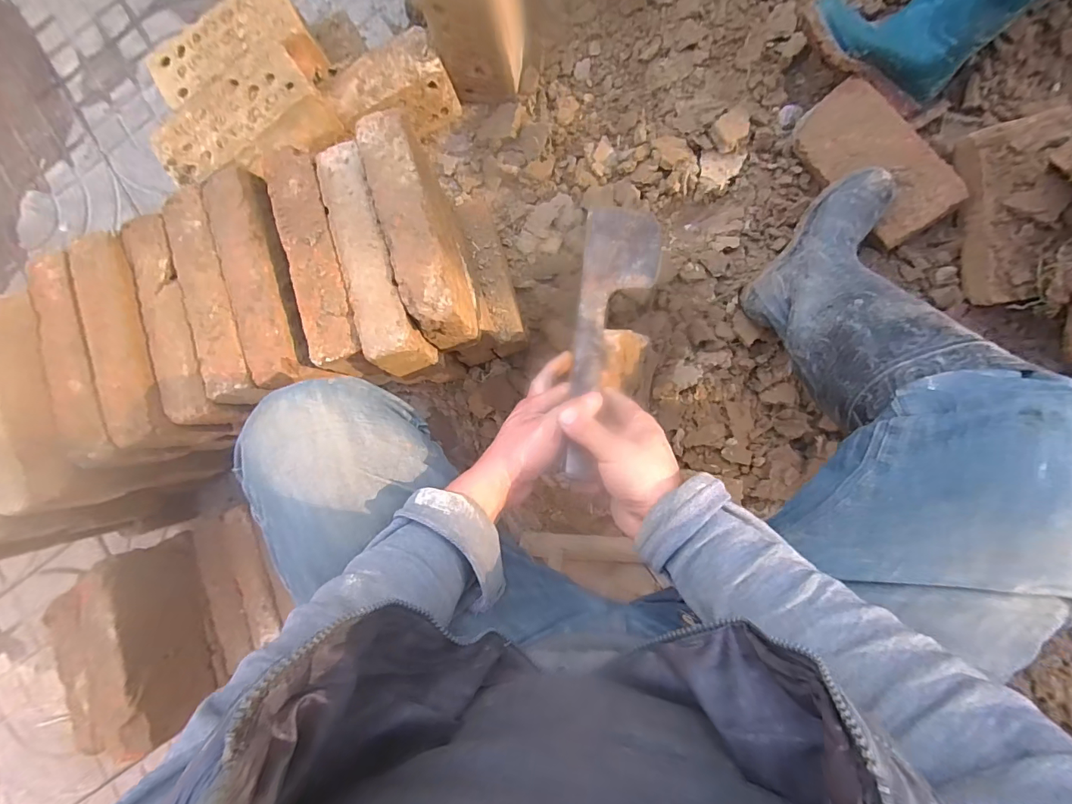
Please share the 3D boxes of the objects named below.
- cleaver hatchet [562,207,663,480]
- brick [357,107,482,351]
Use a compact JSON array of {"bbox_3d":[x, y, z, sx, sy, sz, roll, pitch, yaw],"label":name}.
[{"bbox_3d":[0.076,-0.094,0.481,0.088,0.017,0.379,12,57,7],"label":"cleaver hatchet"},{"bbox_3d":[-0.122,-0.175,0.492,0.053,0.103,0.223,-18,85,6],"label":"brick"}]

